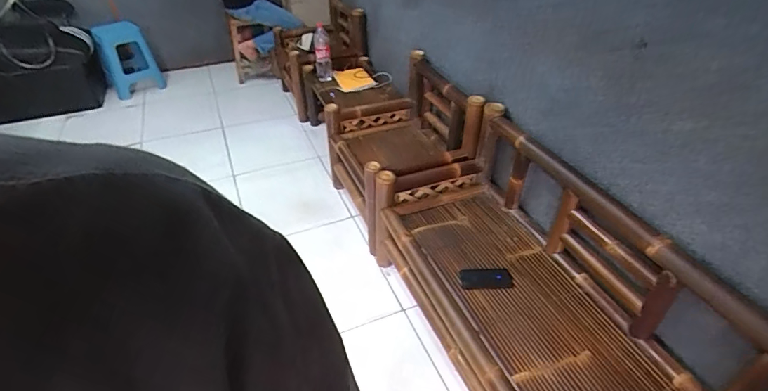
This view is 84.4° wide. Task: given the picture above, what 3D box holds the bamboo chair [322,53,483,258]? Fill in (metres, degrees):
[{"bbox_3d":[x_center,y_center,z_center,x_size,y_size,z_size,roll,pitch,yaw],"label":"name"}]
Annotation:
[{"bbox_3d":[0.066,-0.207,1.906,0.480,0.611,0.637,-18,42,-20],"label":"bamboo chair"}]

